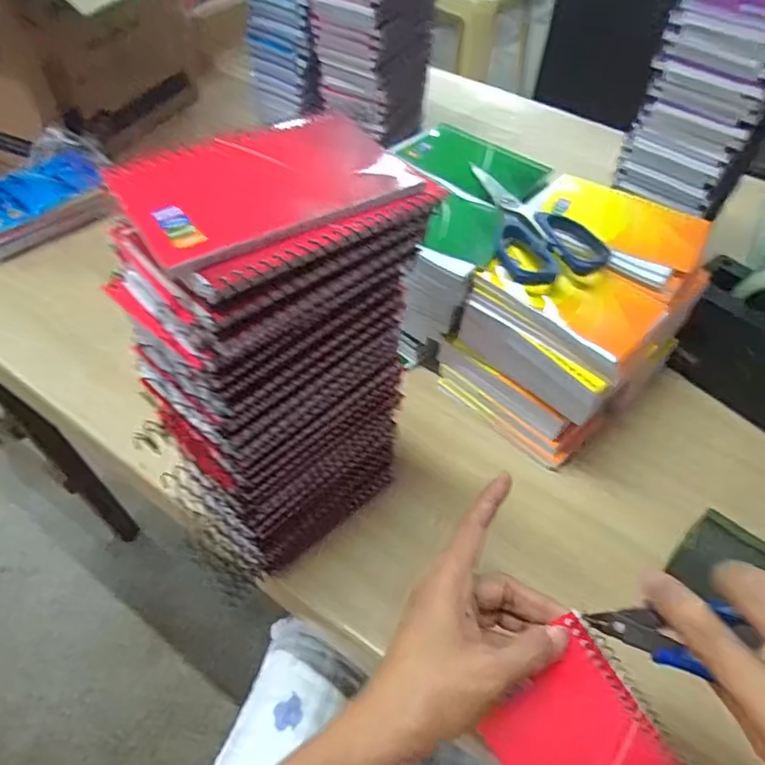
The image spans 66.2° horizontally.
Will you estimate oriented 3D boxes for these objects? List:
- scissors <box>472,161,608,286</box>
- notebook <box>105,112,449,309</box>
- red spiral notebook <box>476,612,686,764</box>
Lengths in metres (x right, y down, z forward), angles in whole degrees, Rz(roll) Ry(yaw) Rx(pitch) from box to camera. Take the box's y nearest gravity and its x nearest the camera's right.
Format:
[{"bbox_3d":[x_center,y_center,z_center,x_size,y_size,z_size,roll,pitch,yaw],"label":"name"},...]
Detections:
[{"bbox_3d":[0.125,-0.140,0.493,0.078,0.019,0.165,-6,51,-7],"label":"scissors"},{"bbox_3d":[-0.048,-0.094,0.284,0.143,0.016,0.100,-31,59,-31],"label":"notebook"},{"bbox_3d":[0.114,0.206,0.308,0.082,0.007,0.134,-34,84,4],"label":"red spiral notebook"}]

